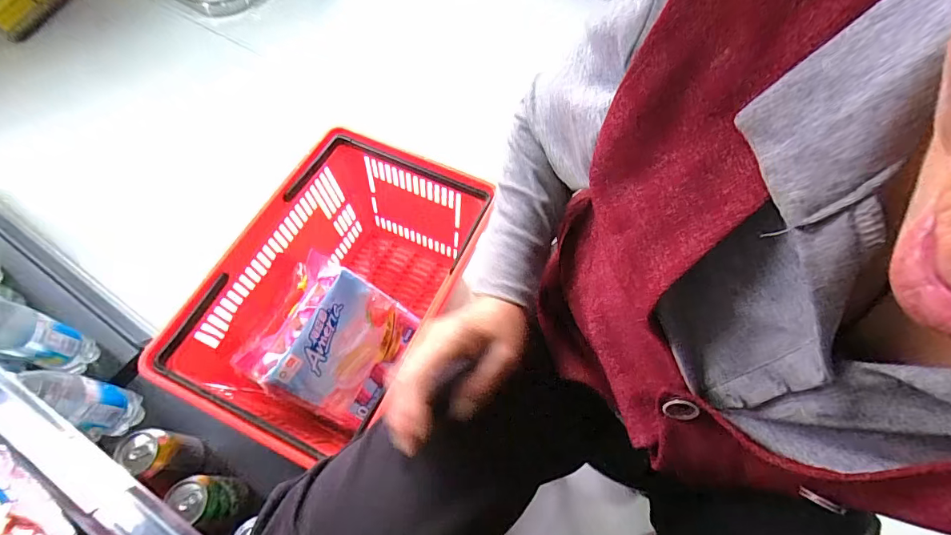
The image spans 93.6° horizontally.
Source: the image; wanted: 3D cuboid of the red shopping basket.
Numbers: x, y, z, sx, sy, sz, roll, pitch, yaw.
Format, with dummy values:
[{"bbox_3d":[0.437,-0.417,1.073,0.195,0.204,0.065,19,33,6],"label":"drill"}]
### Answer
[{"bbox_3d":[-0.203,0.058,0.761,0.325,0.265,0.472,24,66,10],"label":"red shopping basket"}]

